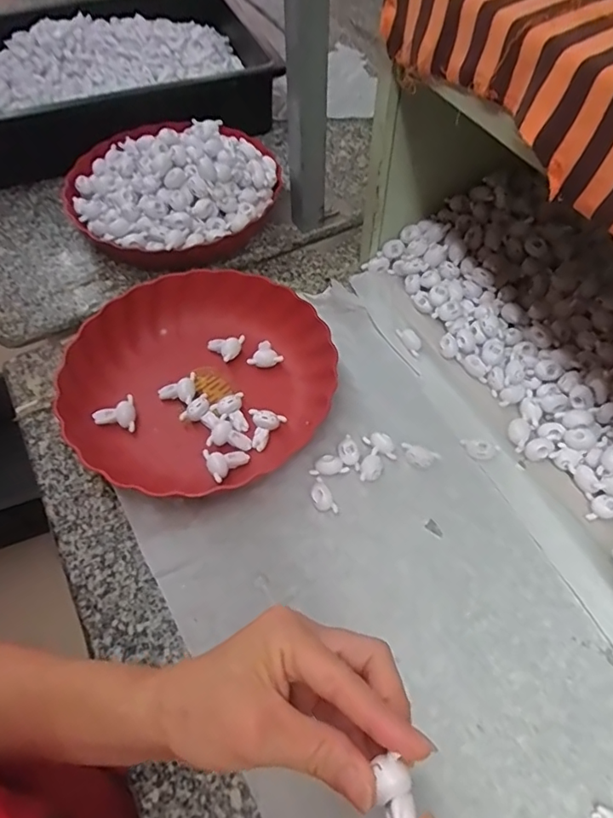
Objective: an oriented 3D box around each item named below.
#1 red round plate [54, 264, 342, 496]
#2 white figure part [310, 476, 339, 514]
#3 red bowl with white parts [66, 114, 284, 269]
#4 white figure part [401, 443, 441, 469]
[{"bbox_3d":[-0.105,-0.038,0.493,0.242,0.043,0.230,0,57,0],"label":"red round plate"},{"bbox_3d":[0.012,0.072,0.433,0.017,0.012,0.034,-23,60,-14],"label":"white figure part"},{"bbox_3d":[-0.154,-0.261,0.612,0.234,0.103,0.214,0,57,0],"label":"red bowl with white parts"},{"bbox_3d":[0.101,0.043,0.462,0.034,0.012,0.016,16,58,10],"label":"white figure part"}]

